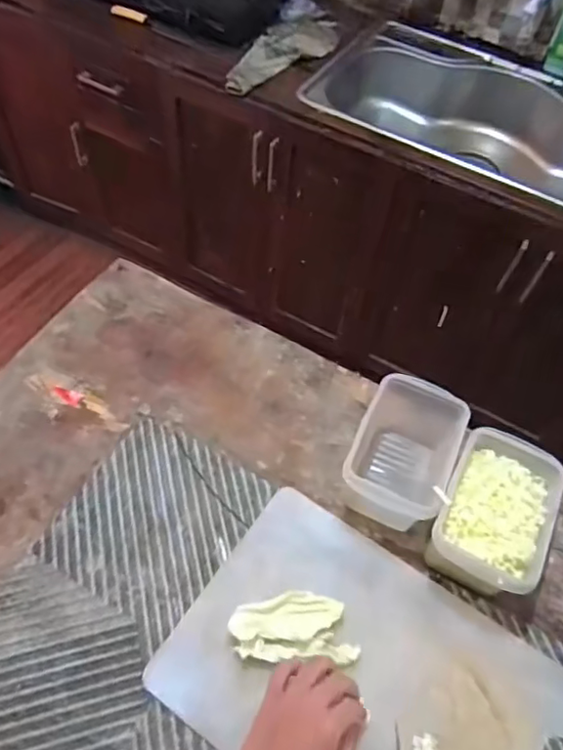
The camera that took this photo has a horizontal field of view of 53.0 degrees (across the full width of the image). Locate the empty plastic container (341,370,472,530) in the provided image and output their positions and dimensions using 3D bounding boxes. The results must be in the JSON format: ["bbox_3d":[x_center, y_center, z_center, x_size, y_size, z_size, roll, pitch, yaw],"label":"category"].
[{"bbox_3d":[0.139,0.090,0.651,0.103,0.104,0.163,23,56,11],"label":"empty plastic container"}]

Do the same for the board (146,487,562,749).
[{"bbox_3d":[0.097,0.306,0.544,0.397,0.014,0.248,30,58,16],"label":"board"}]

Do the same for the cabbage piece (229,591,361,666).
[{"bbox_3d":[0.013,0.250,0.560,0.121,0.023,0.060,4,54,-2],"label":"cabbage piece"}]

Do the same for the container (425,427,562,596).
[{"bbox_3d":[0.223,0.154,0.612,0.105,0.097,0.157,25,56,13],"label":"container"}]

